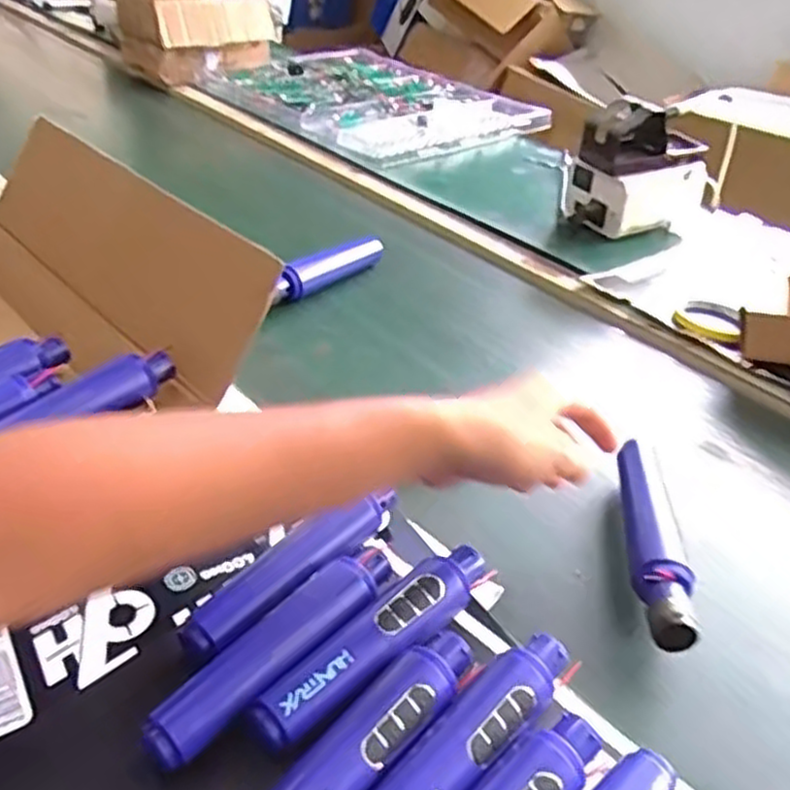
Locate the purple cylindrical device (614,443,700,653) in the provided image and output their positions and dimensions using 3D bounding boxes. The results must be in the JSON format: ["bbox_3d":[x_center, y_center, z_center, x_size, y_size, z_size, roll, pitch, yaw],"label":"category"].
[{"bbox_3d":[0.183,0.099,0.550,0.039,0.045,0.188,9,36,4],"label":"purple cylindrical device"}]

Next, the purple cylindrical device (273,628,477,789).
[{"bbox_3d":[-0.019,0.191,0.398,0.036,0.038,0.173,30,42,29],"label":"purple cylindrical device"}]

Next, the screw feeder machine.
[{"bbox_3d":[0.322,-0.301,1.021,0.174,0.161,0.110,-13,40,-24],"label":"screw feeder machine"}]

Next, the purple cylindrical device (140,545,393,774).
[{"bbox_3d":[-0.069,0.151,0.451,0.041,0.038,0.175,31,43,30],"label":"purple cylindrical device"}]

